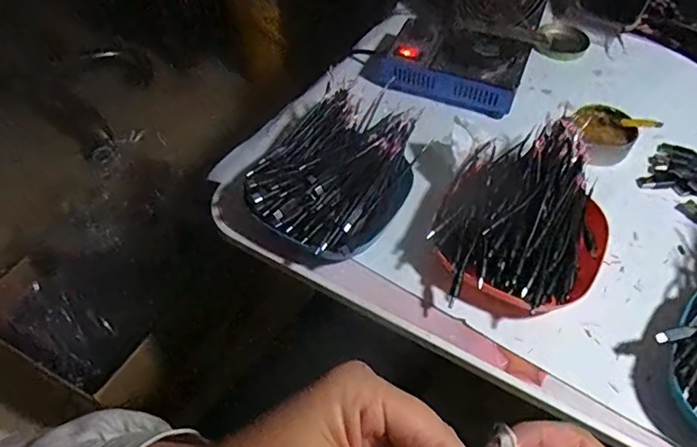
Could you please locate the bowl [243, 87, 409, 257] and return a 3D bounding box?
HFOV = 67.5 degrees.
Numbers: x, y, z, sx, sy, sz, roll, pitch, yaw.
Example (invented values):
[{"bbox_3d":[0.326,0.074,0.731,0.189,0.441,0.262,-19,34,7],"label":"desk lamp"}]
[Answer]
[{"bbox_3d":[-0.012,-0.043,0.482,0.128,0.040,0.163,26,58,19],"label":"bowl"}]

